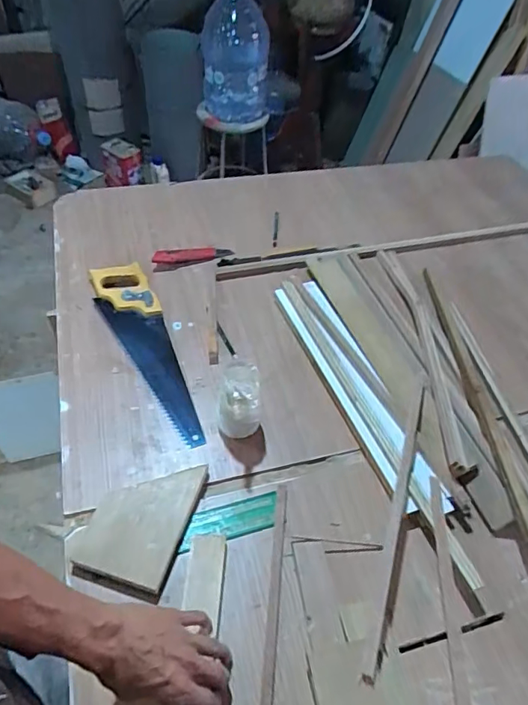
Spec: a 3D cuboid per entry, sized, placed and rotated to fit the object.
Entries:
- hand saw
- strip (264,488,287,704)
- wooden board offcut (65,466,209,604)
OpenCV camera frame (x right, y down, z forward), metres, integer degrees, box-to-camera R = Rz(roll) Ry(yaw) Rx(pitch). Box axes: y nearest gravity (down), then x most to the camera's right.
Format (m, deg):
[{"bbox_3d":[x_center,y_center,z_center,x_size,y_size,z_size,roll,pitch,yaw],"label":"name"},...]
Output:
[{"bbox_3d":[-0.202,-0.005,0.853,0.103,0.036,0.390,-16,53,-17],"label":"hand saw"},{"bbox_3d":[0.005,0.372,0.548,0.013,0.019,0.478,6,49,1],"label":"strip"},{"bbox_3d":[-0.166,0.216,0.662,0.134,0.033,0.175,14,50,8],"label":"wooden board offcut"}]

